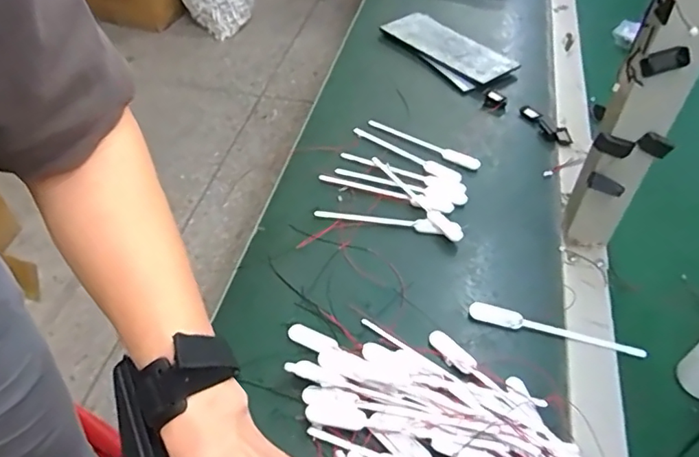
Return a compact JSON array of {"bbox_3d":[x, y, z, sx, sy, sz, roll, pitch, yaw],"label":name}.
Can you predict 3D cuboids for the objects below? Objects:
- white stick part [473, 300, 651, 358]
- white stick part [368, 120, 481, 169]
[{"bbox_3d":[0.176,0.086,0.460,0.144,0.011,0.016,11,49,9],"label":"white stick part"},{"bbox_3d":[0.086,-0.102,0.630,0.143,0.007,0.019,29,53,21],"label":"white stick part"}]

